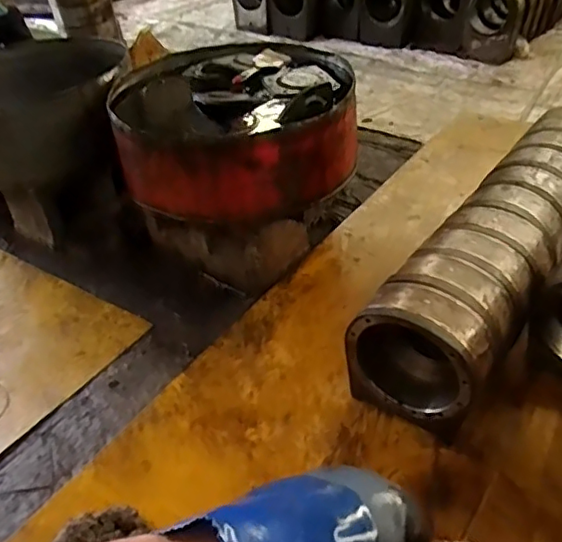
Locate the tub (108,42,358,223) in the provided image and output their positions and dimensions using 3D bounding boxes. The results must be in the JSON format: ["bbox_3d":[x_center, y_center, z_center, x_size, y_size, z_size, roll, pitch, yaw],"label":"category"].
[{"bbox_3d":[-0.098,-0.343,1.404,0.558,0.203,0.490,-12,38,-10],"label":"tub"}]

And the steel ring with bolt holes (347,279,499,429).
[{"bbox_3d":[0.237,0.151,1.014,0.218,0.235,0.135,17,45,26],"label":"steel ring with bolt holes"}]

